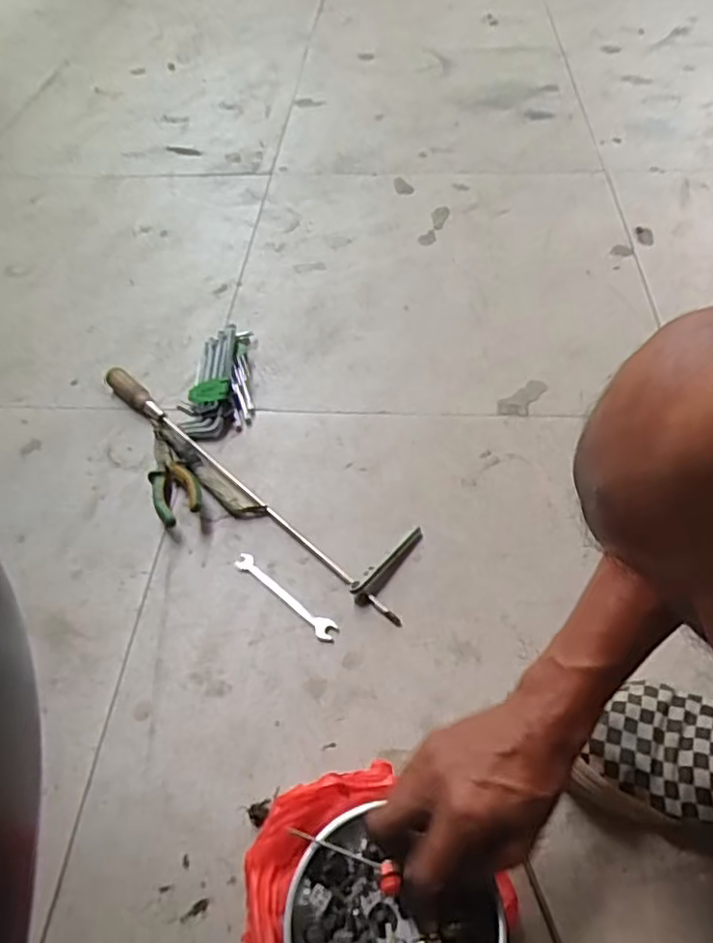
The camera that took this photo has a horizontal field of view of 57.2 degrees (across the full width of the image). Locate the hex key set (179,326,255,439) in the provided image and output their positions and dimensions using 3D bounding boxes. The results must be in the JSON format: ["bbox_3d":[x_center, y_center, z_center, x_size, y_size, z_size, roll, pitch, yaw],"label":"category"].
[{"bbox_3d":[-0.176,-0.117,0.834,0.085,0.035,0.177,-4,51,0],"label":"hex key set"}]

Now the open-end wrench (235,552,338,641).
[{"bbox_3d":[-0.072,0.123,0.656,0.131,0.007,0.020,34,61,26],"label":"open-end wrench"}]

